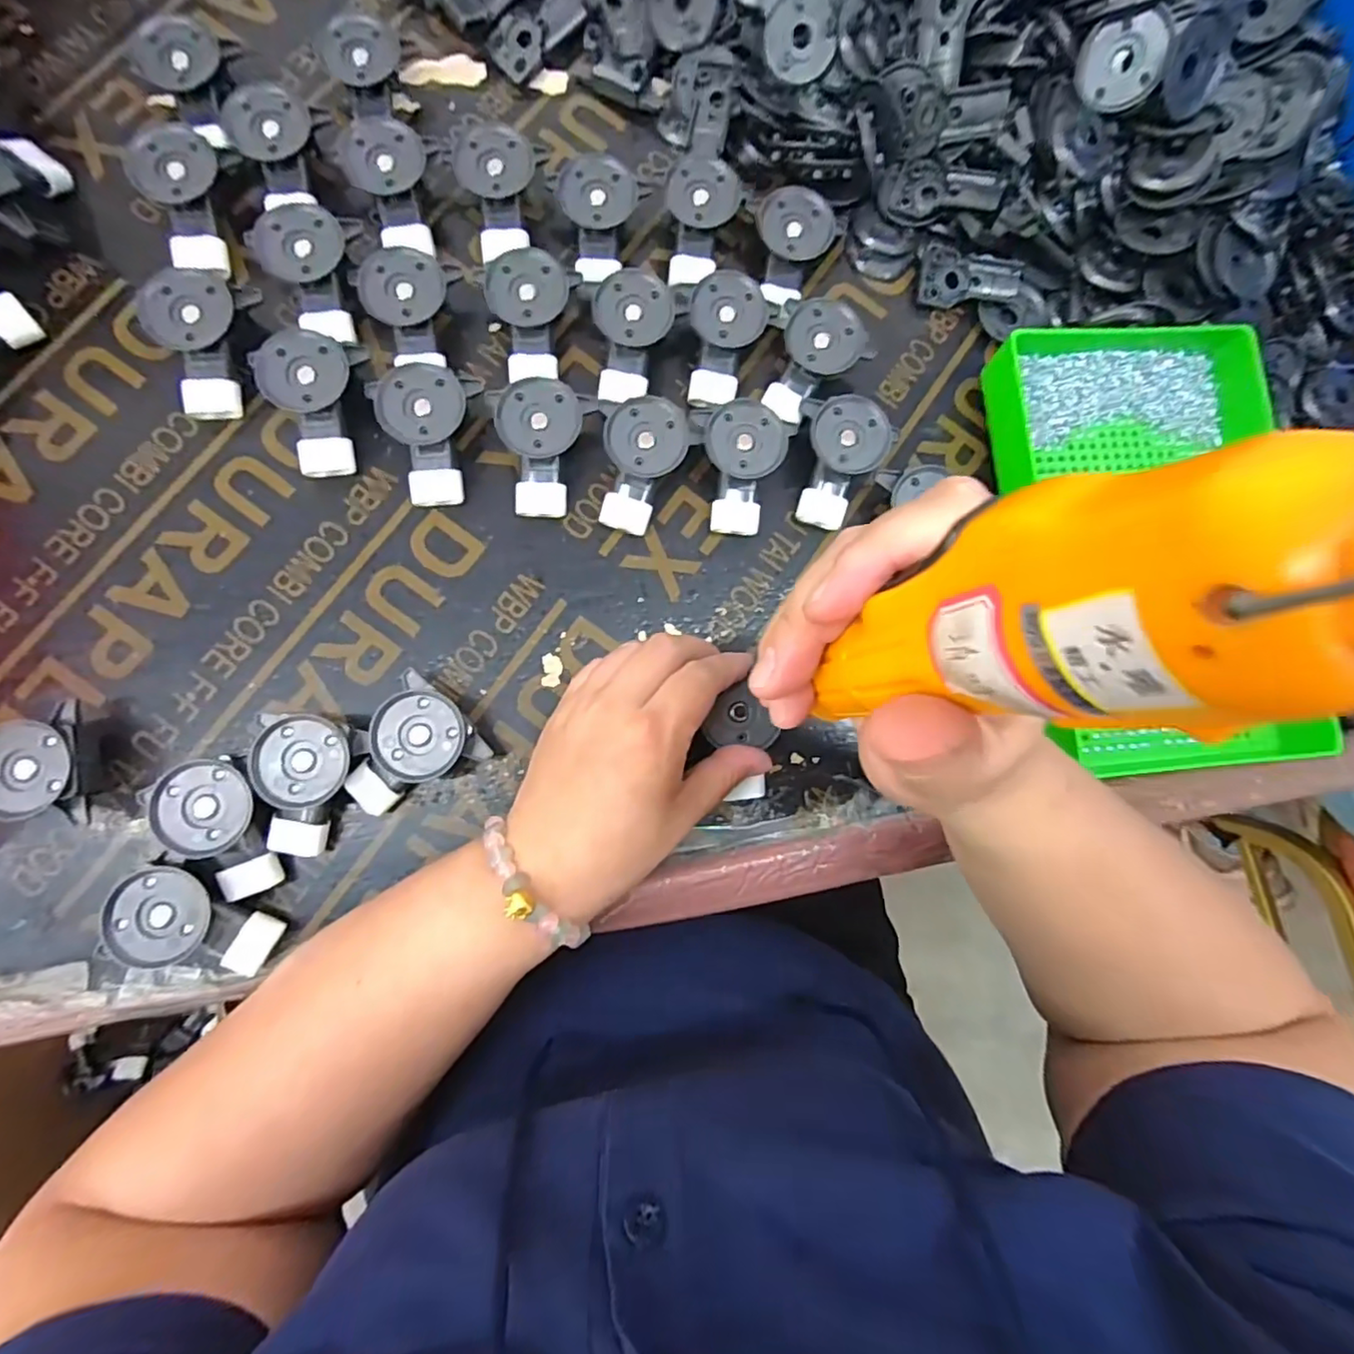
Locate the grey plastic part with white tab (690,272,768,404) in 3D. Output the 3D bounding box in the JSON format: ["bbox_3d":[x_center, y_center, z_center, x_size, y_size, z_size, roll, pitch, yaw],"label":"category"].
[{"bbox_3d":[0.025,-0.189,0.343,0.040,0.017,0.065,15,82,-3],"label":"grey plastic part with white tab"}]

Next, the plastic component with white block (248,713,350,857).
[{"bbox_3d":[-0.177,0.051,0.299,0.042,0.029,0.068,-5,84,-5],"label":"plastic component with white block"}]

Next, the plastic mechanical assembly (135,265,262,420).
[{"bbox_3d":[-0.248,-0.173,0.320,0.041,0.034,0.067,11,82,-3],"label":"plastic mechanical assembly"}]

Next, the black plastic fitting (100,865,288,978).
[{"bbox_3d":[-0.223,0.116,0.284,0.063,0.027,0.041,37,82,0],"label":"black plastic fitting"}]

